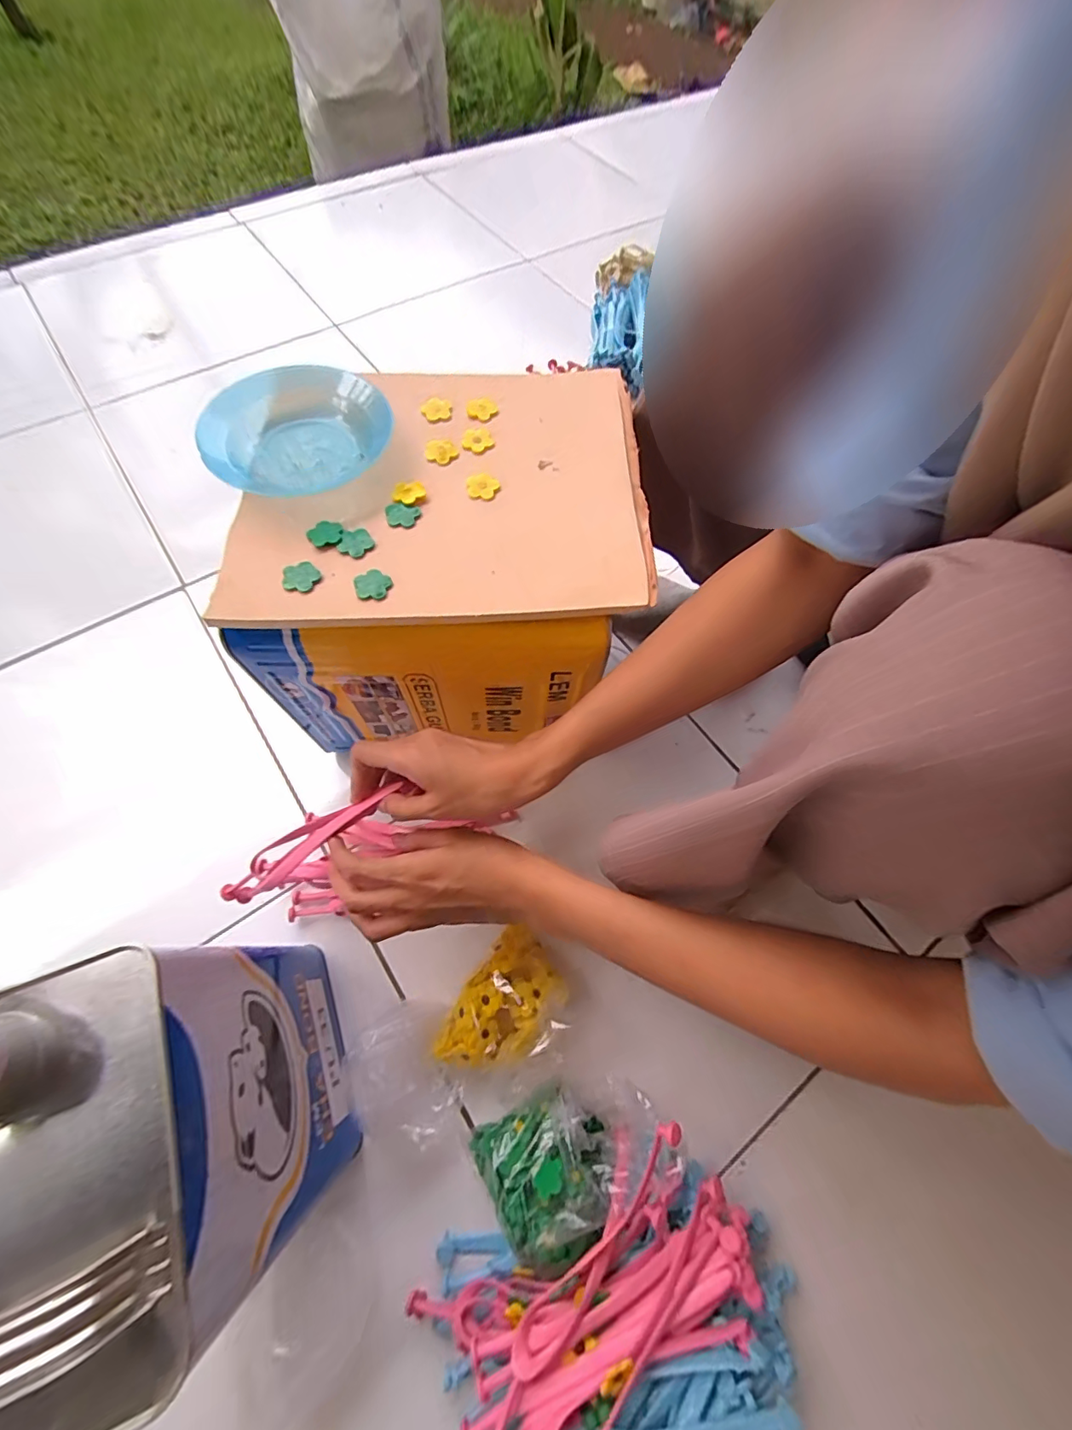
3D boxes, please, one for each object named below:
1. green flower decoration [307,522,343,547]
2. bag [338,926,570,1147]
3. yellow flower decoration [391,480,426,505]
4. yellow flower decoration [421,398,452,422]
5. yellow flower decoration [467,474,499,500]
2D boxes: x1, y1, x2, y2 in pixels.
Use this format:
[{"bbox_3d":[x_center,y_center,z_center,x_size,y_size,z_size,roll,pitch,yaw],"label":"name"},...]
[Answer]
[{"bbox_3d":[-0.141,-0.121,0.338,0.022,0.005,0.019,-26,69,-13],"label":"green flower decoration"},{"bbox_3d":[-0.059,0.258,0.408,0.180,0.046,0.094,-31,70,-15],"label":"bag"},{"bbox_3d":[-0.089,-0.155,0.354,0.023,0.008,0.017,-29,70,-14],"label":"yellow flower decoration"},{"bbox_3d":[-0.078,-0.238,0.394,0.022,0.007,0.018,-5,66,-5],"label":"yellow flower decoration"},{"bbox_3d":[-0.038,-0.164,0.362,0.021,0.005,0.021,1,66,-2],"label":"yellow flower decoration"}]

